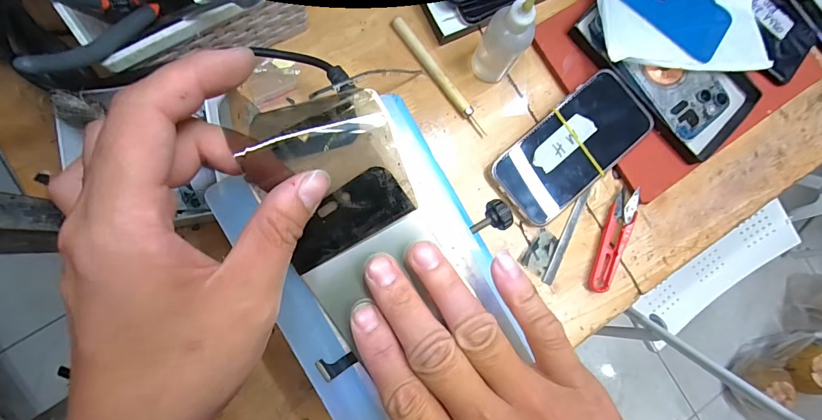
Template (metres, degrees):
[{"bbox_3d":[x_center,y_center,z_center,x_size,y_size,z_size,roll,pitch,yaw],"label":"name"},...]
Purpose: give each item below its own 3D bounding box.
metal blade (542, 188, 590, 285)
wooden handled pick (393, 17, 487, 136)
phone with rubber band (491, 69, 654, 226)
[{"bbox_3d":[0.143,0.025,0.343,0.010,0.004,0.092,26,83,-5],"label":"metal blade"},{"bbox_3d":[0.026,-0.119,0.335,0.011,0.010,0.124,-38,92,-8],"label":"wooden handled pick"},{"bbox_3d":[0.145,-0.056,0.339,0.144,0.016,0.072,-41,92,-8],"label":"phone with rubber band"}]

